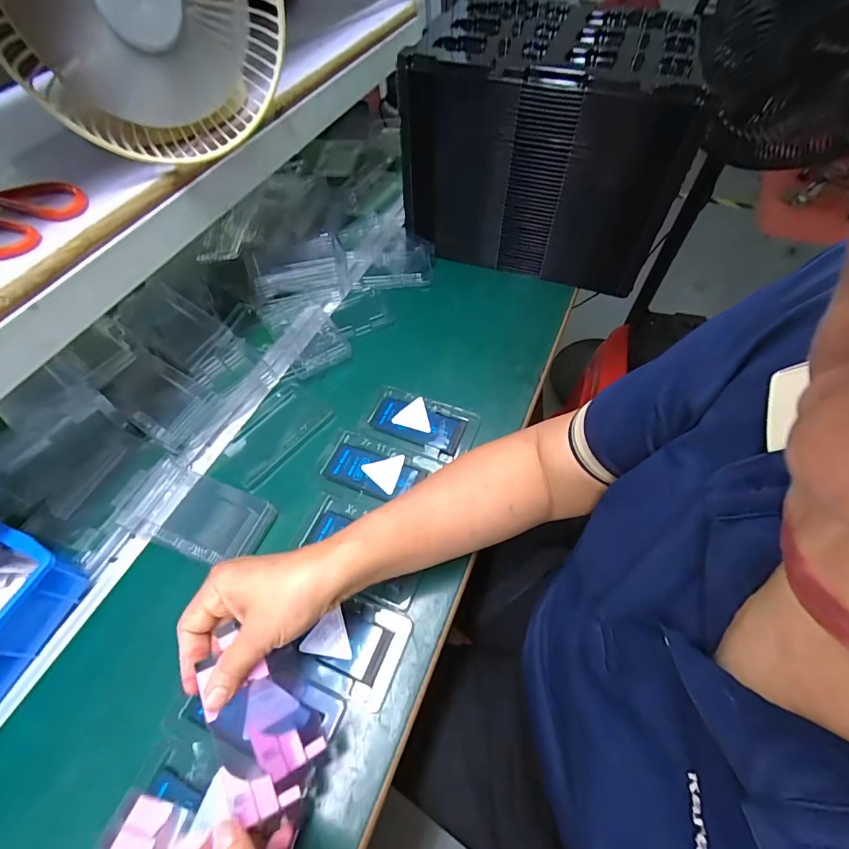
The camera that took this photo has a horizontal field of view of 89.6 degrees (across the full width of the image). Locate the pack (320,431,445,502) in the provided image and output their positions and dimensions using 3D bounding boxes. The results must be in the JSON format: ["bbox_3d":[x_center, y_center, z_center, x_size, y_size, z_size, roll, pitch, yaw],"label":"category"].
[{"bbox_3d":[-0.049,0.047,0.455,0.114,0.006,0.062,16,60,14],"label":"pack"}]

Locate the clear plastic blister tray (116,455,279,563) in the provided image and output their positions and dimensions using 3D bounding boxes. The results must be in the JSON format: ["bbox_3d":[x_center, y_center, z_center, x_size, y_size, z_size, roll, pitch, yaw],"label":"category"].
[{"bbox_3d":[-0.222,0.087,0.421,0.136,0.025,0.075,17,60,14],"label":"clear plastic blister tray"}]

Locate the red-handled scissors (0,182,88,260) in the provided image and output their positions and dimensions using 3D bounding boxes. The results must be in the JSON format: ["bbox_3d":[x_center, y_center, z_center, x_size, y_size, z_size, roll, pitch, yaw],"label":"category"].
[{"bbox_3d":[-0.331,-0.167,0.334,0.121,0.017,0.084,21,61,17],"label":"red-handled scissors"}]

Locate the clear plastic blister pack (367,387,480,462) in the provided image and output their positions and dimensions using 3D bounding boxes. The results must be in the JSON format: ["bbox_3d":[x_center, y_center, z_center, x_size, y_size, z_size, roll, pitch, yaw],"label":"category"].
[{"bbox_3d":[-0.003,-0.002,0.487,0.119,0.006,0.071,15,60,13],"label":"clear plastic blister pack"}]

